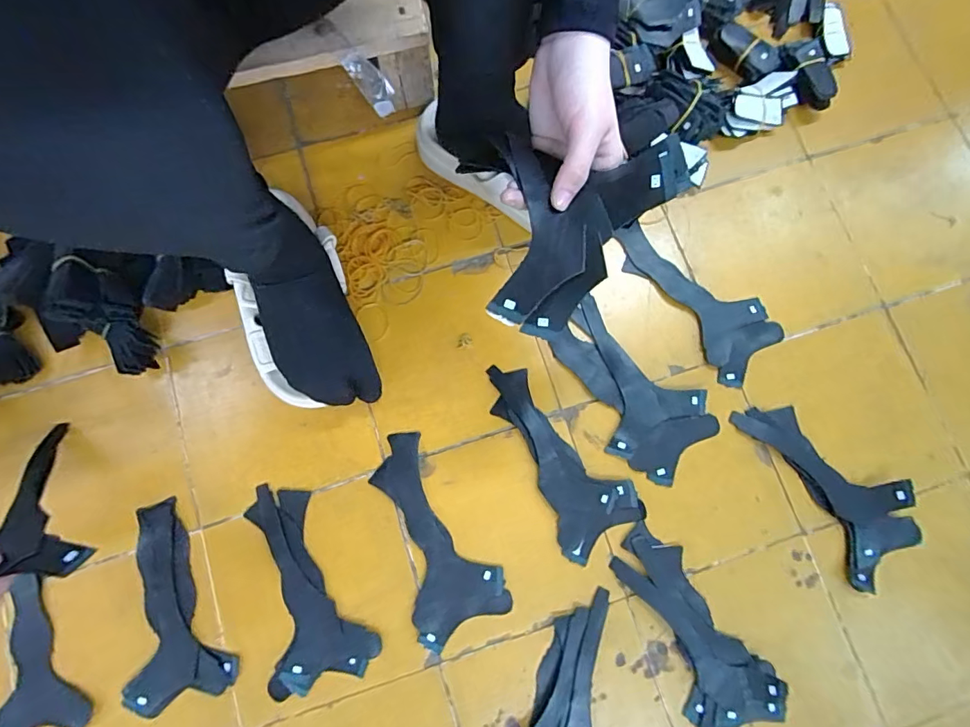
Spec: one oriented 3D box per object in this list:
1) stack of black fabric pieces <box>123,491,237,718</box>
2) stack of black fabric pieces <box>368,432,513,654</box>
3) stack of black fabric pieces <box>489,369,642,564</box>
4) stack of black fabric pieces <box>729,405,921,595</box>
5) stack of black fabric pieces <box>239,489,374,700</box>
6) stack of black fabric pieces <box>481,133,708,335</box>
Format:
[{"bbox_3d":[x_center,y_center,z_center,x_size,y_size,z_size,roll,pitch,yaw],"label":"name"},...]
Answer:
[{"bbox_3d":[-0.319,0.240,0.485,0.100,0.008,0.192,-16,80,-5],"label":"stack of black fabric pieces"},{"bbox_3d":[-0.057,0.175,0.505,0.096,0.006,0.207,-24,80,-6],"label":"stack of black fabric pieces"},{"bbox_3d":[0.078,0.092,0.518,0.091,0.009,0.211,-29,81,-7],"label":"stack of black fabric pieces"},{"bbox_3d":[0.371,0.122,0.512,0.097,0.028,0.208,-32,81,-7],"label":"stack of black fabric pieces"},{"bbox_3d":[-0.189,0.223,0.491,0.099,0.007,0.198,-19,80,-5],"label":"stack of black fabric pieces"},{"bbox_3d":[0.070,-0.087,0.331,0.119,0.030,0.140,12,85,20],"label":"stack of black fabric pieces"}]

